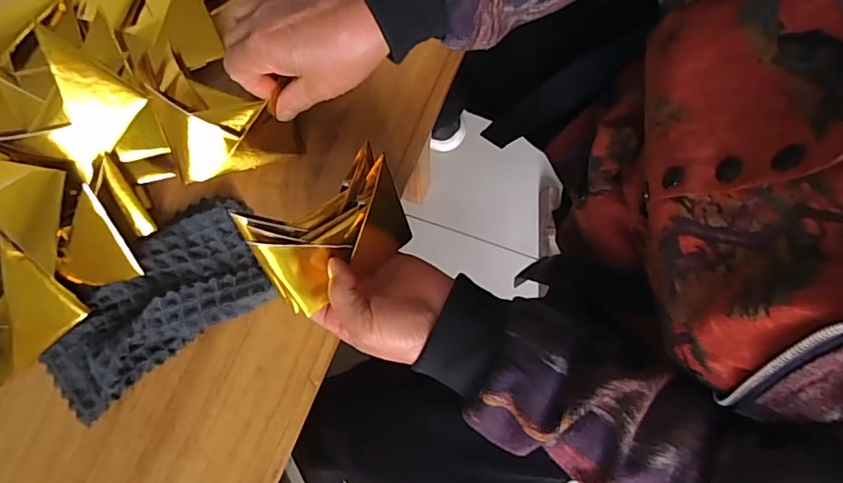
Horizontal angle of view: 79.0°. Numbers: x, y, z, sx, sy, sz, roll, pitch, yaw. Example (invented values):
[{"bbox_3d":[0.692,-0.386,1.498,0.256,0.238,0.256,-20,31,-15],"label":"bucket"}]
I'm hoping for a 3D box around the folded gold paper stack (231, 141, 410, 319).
[{"bbox_3d":[-0.059,-0.009,0.346,0.105,0.074,0.063,-35,80,-7],"label":"folded gold paper stack"}]

